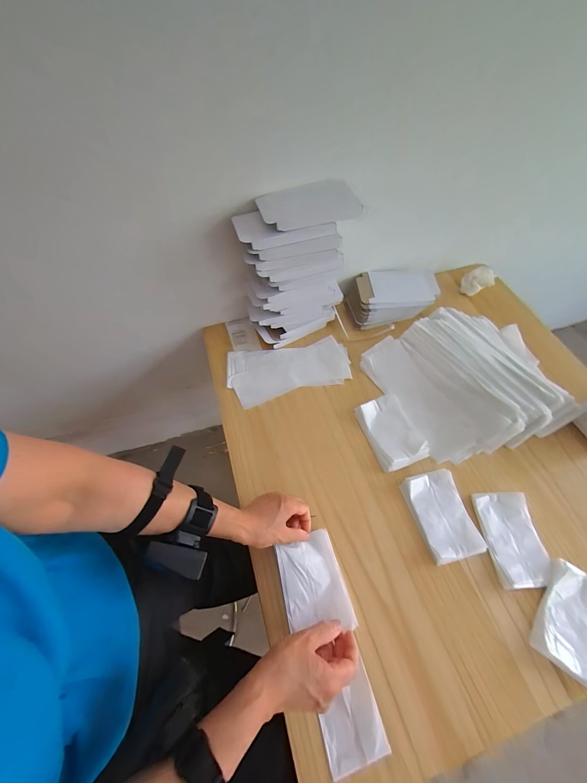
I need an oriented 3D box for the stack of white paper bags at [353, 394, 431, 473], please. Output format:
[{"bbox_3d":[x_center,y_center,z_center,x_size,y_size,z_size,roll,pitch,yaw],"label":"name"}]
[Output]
[{"bbox_3d":[0.181,0.073,0.545,0.086,0.018,0.131,-19,61,-9],"label":"stack of white paper bags"}]

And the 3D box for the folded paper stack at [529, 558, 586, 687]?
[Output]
[{"bbox_3d":[0.393,0.316,0.401,0.088,0.019,0.129,31,65,18],"label":"folded paper stack"}]

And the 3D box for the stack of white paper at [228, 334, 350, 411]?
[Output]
[{"bbox_3d":[-0.010,-0.048,0.621,0.254,0.020,0.125,-9,60,-4],"label":"stack of white paper"}]

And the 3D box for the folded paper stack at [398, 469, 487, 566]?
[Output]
[{"bbox_3d":[0.240,0.199,0.475,0.088,0.012,0.129,-13,60,-6],"label":"folded paper stack"}]

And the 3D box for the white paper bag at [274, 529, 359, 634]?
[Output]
[{"bbox_3d":[0.028,0.275,0.418,0.088,0.019,0.120,-15,60,-7],"label":"white paper bag"}]

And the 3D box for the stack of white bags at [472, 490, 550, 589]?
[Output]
[{"bbox_3d":[0.340,0.226,0.454,0.080,0.015,0.130,-4,59,-1],"label":"stack of white bags"}]

